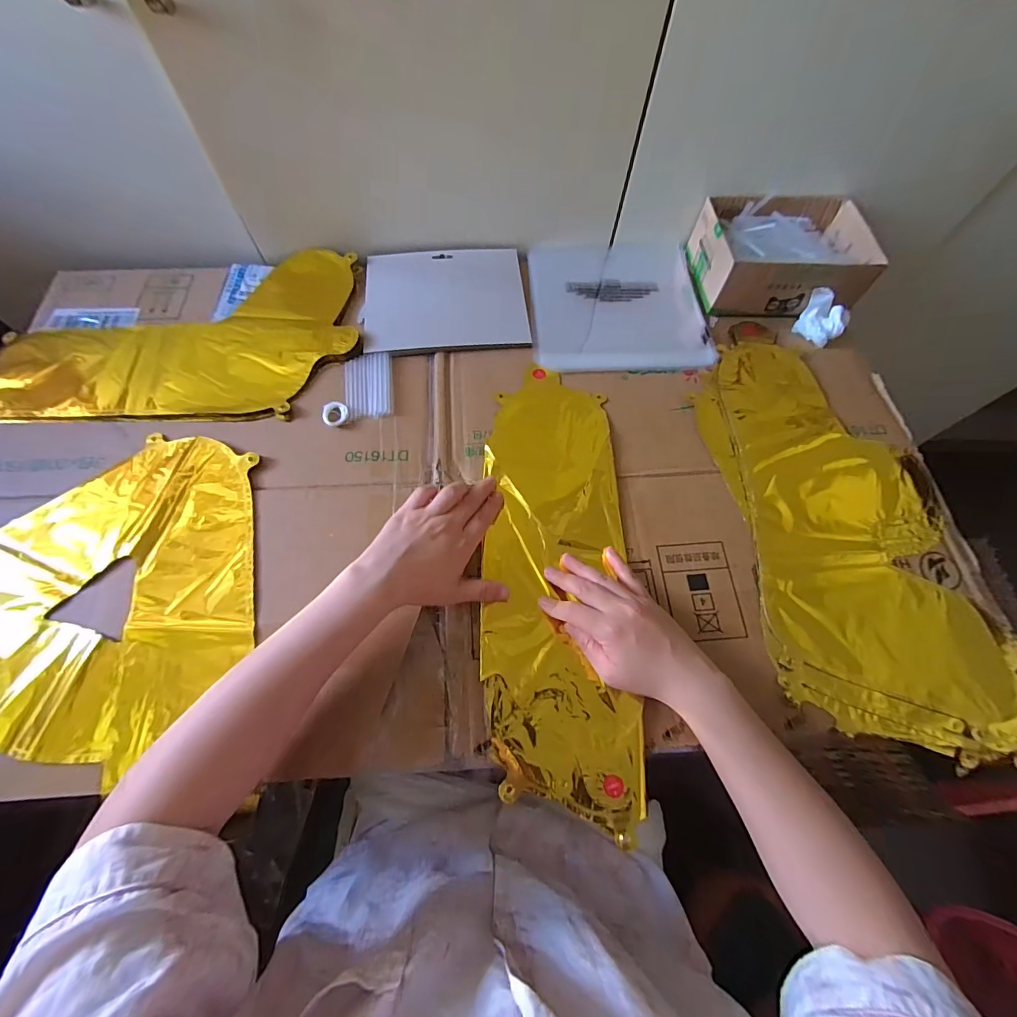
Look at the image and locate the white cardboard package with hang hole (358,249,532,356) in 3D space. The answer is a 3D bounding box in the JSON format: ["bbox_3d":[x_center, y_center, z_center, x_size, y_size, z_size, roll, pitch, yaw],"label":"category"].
[{"bbox_3d":[-0.076,-0.253,0.538,0.191,0.015,0.160,-5,67,-4],"label":"white cardboard package with hang hole"}]

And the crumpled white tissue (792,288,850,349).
[{"bbox_3d":[0.371,-0.225,0.516,0.052,0.043,0.041,36,70,13],"label":"crumpled white tissue"}]

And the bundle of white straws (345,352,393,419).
[{"bbox_3d":[-0.153,-0.136,0.480,0.050,0.004,0.084,-5,67,-4],"label":"bundle of white straws"}]

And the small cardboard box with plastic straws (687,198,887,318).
[{"bbox_3d":[0.330,-0.311,0.539,0.190,0.065,0.141,0,66,-2],"label":"small cardboard box with plastic straws"}]

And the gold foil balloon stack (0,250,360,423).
[{"bbox_3d":[-0.377,-0.188,0.490,0.398,0.012,0.226,-8,67,-6],"label":"gold foil balloon stack"}]

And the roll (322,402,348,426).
[{"bbox_3d":[-0.181,-0.099,0.458,0.025,0.011,0.025,1,66,-2],"label":"roll"}]

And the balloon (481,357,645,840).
[{"bbox_3d":[0.043,0.048,0.411,0.130,0.014,0.410,0,68,-2],"label":"balloon"}]

